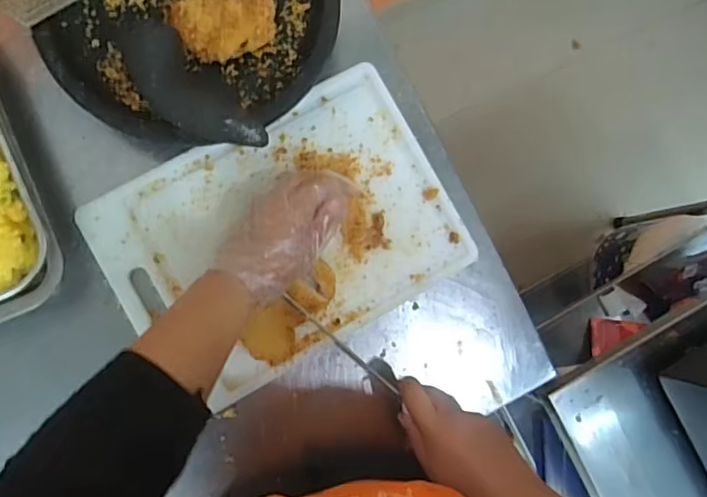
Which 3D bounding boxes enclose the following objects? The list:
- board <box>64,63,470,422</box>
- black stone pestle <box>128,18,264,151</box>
[{"bbox_3d":[-0.069,-0.014,0.575,0.339,0.017,0.235,-30,89,-6],"label":"board"},{"bbox_3d":[-0.150,-0.138,0.515,0.058,0.041,0.152,-42,91,-7],"label":"black stone pestle"}]

